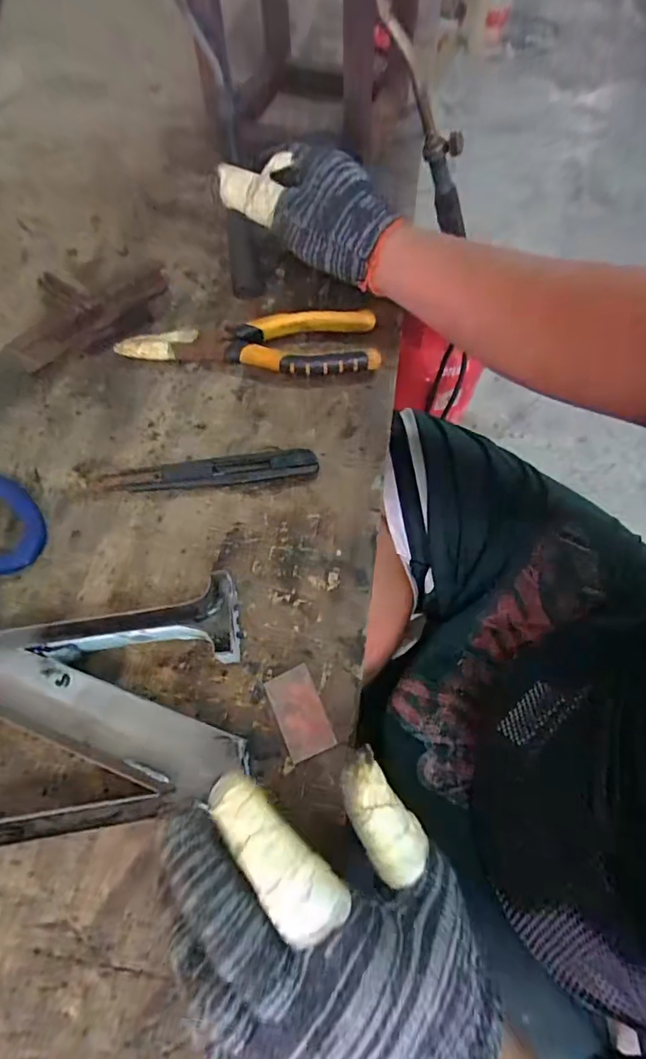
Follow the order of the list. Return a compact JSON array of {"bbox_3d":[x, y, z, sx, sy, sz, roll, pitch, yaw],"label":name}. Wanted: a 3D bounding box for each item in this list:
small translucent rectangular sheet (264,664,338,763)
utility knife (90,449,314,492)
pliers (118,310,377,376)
[{"bbox_3d":[-0.012,0.098,0.264,0.025,0.004,0.044,-23,67,-9],"label":"small translucent rectangular sheet"},{"bbox_3d":[-0.076,-0.037,0.321,0.142,0.010,0.020,-6,65,-2],"label":"utility knife"},{"bbox_3d":[-0.053,-0.140,0.361,0.186,0.020,0.047,3,65,2],"label":"pliers"}]

